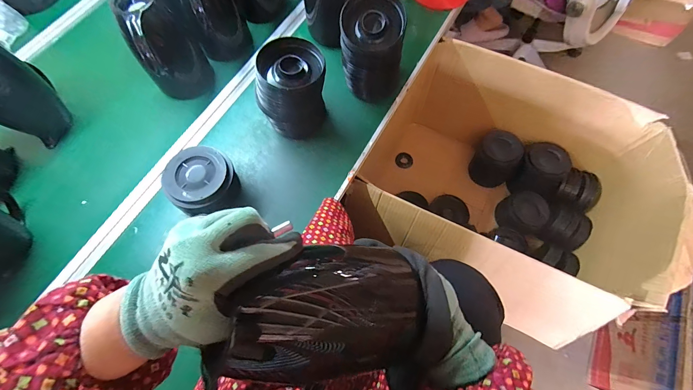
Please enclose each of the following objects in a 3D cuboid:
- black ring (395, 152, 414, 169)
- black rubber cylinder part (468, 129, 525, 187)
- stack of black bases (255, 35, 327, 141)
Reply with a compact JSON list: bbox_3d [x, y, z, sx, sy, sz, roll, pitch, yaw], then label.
[{"bbox_3d":[0.203,-0.121,1.050,0.061,0.004,0.073,23,58,3],"label":"black ring"},{"bbox_3d":[0.479,-0.118,0.966,0.121,0.136,0.128,-1,68,2],"label":"black rubber cylinder part"},{"bbox_3d":[-0.106,-0.205,0.603,0.126,0.161,0.123,20,70,10],"label":"stack of black bases"}]

